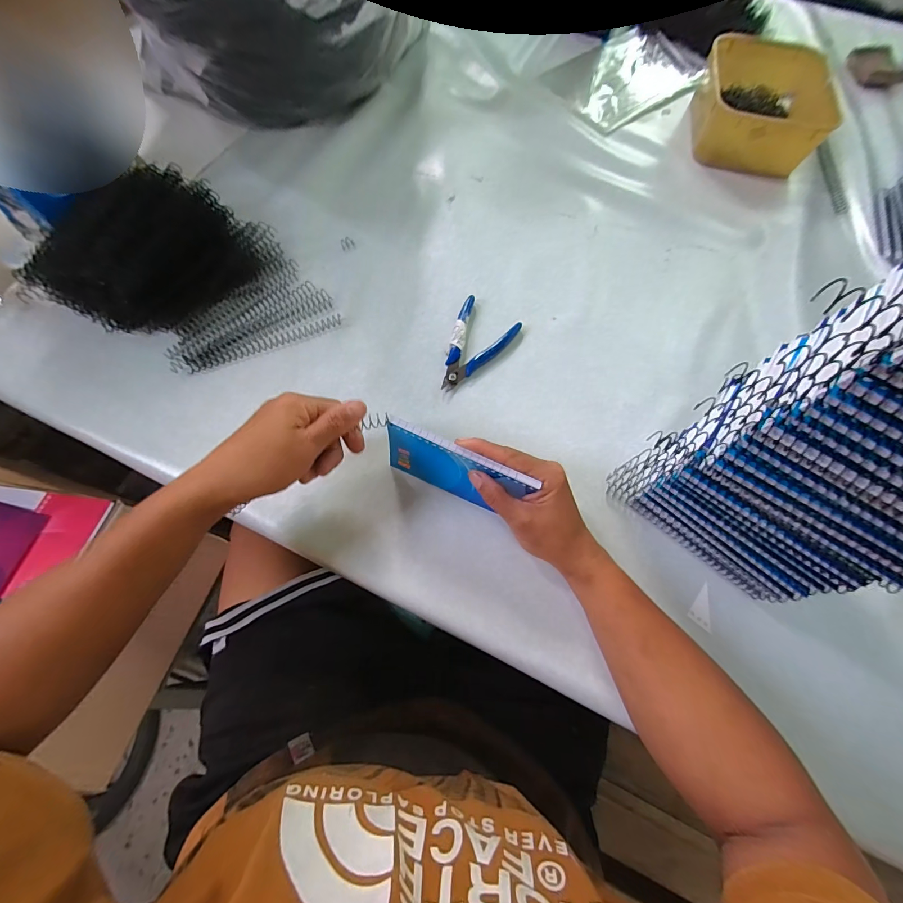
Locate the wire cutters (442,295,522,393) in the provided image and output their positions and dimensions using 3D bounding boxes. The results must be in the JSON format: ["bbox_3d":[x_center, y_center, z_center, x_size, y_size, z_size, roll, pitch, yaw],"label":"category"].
[{"bbox_3d":[0.018,-0.118,0.419,0.069,0.011,0.113,34,72,10],"label":"wire cutters"}]

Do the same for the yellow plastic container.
[{"bbox_3d":[0.437,-0.499,0.549,0.161,0.065,0.196,17,70,5],"label":"yellow plastic container"}]

